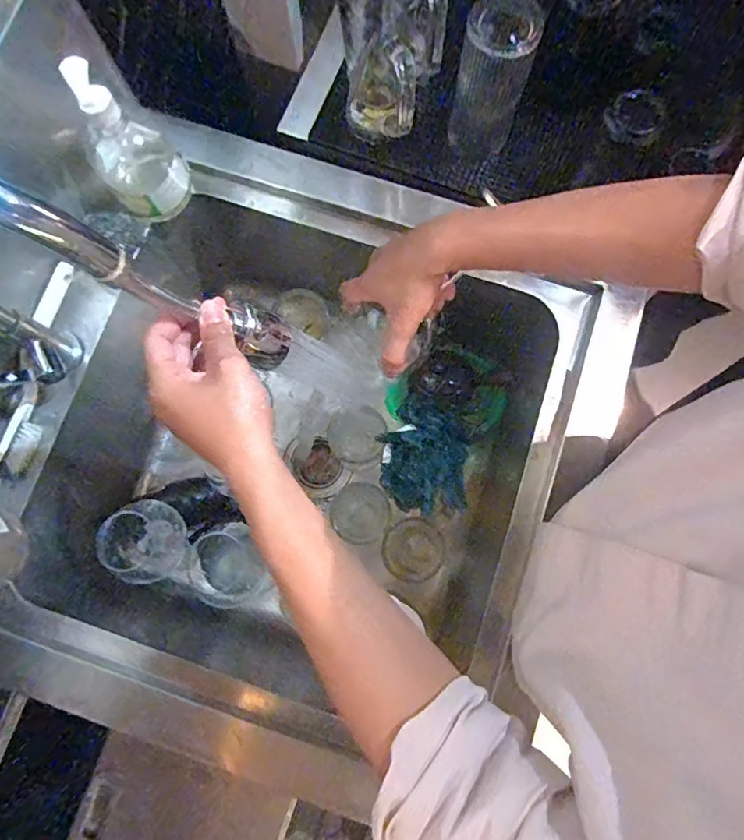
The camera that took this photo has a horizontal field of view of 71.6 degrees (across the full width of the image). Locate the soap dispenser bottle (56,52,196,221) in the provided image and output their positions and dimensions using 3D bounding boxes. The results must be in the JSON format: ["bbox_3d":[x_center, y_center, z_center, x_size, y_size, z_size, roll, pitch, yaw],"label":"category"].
[{"bbox_3d":[-0.257,-0.293,0.545,0.082,0.185,0.079,0,79,0],"label":"soap dispenser bottle"}]

